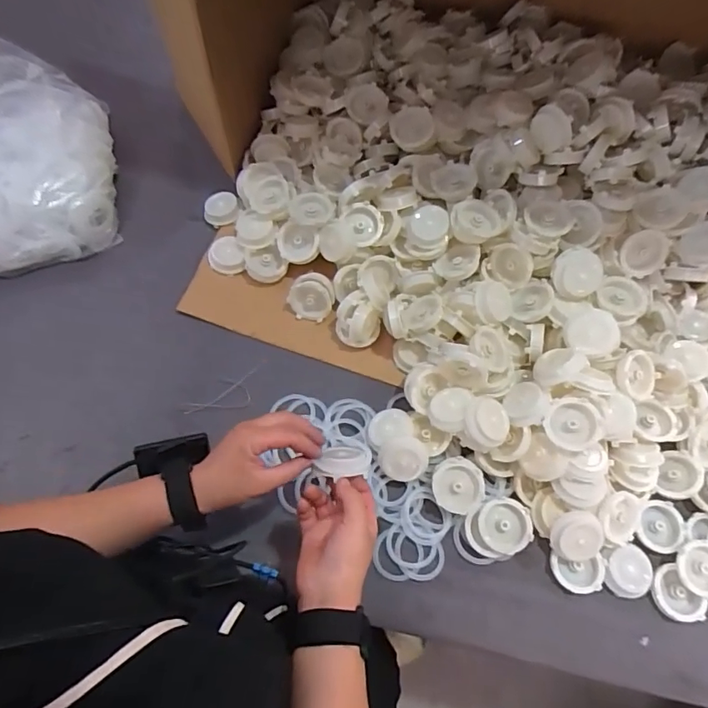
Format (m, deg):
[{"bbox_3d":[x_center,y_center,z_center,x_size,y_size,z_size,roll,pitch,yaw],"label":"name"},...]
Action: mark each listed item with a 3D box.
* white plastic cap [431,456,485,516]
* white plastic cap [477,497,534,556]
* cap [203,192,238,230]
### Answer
[{"bbox_3d":[0.121,0.153,0.573,0.058,0.013,0.063,0,67,-1],"label":"white plastic cap"},{"bbox_3d":[0.171,0.196,0.560,0.057,0.017,0.058,-4,63,8],"label":"white plastic cap"},{"bbox_3d":[-0.195,-0.217,0.729,0.053,0.019,0.053,0,67,-1],"label":"cap"}]

